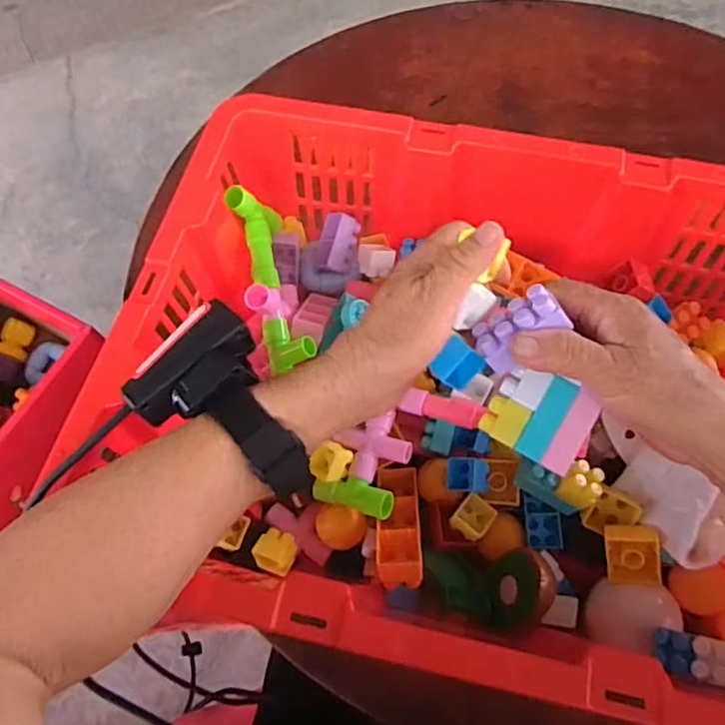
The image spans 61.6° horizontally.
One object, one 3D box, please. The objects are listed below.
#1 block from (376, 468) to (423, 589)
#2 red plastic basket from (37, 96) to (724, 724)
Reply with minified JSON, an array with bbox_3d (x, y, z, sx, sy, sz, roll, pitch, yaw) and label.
[{"bbox_3d":[0.026,0.115,0.431,0.030,0.021,0.089,0,38,1],"label":"block"},{"bbox_3d":[0.087,0.024,0.419,0.448,0.140,0.346,11,65,6],"label":"red plastic basket"}]

